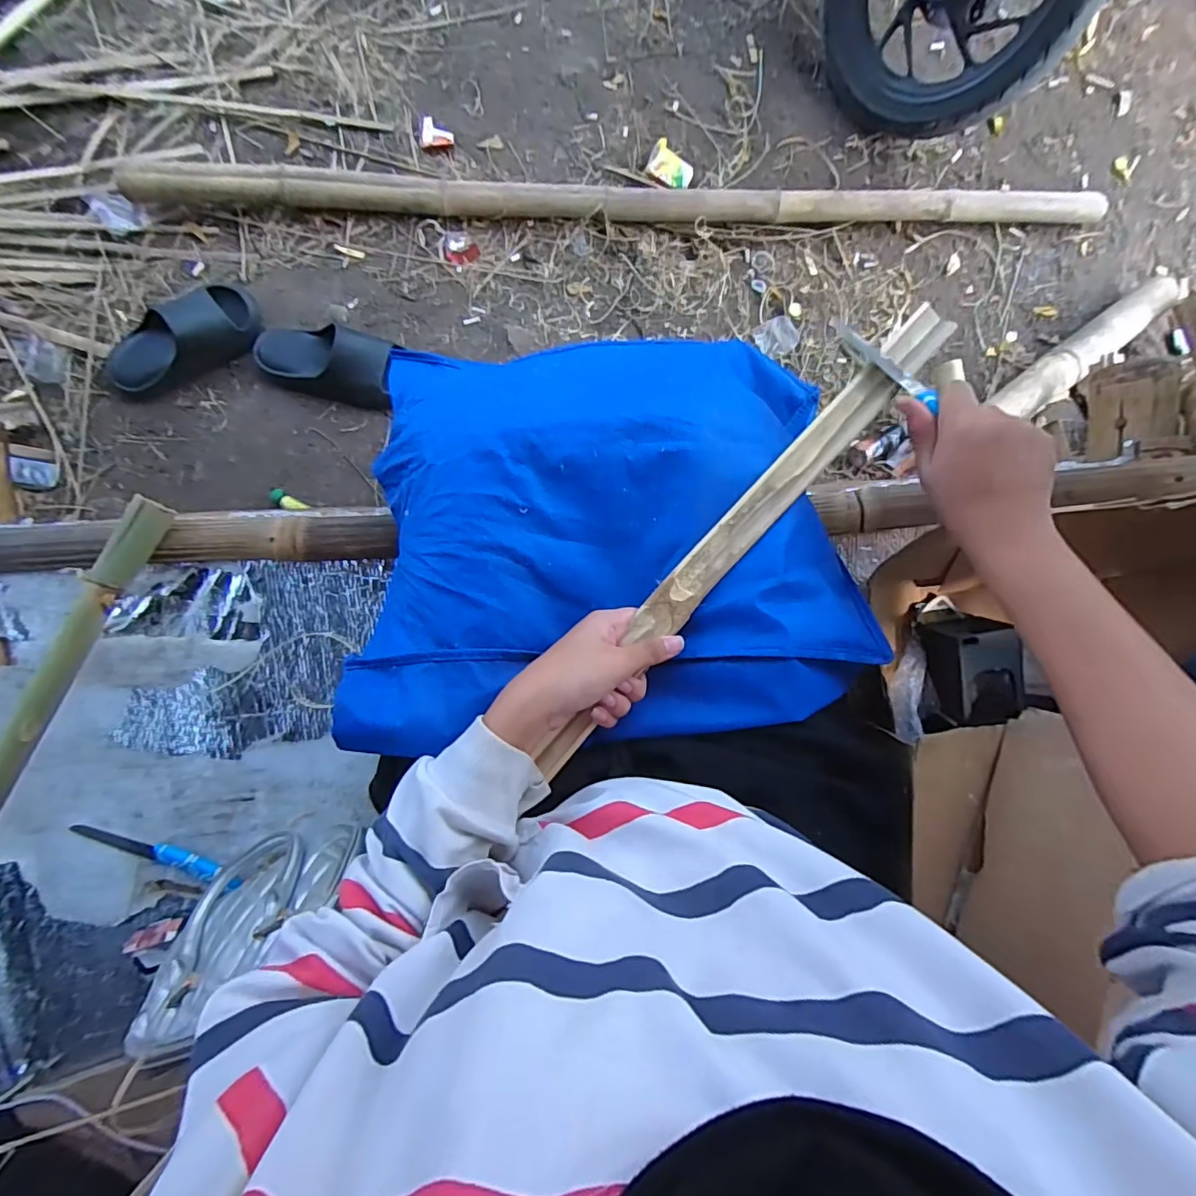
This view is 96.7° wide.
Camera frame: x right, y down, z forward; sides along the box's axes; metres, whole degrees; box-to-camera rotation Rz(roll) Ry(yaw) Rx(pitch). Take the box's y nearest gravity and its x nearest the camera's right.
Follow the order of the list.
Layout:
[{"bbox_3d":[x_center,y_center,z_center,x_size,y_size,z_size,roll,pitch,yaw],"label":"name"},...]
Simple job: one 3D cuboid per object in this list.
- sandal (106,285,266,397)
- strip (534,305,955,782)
[{"bbox_3d":[-0.757,-0.467,0.960,0.292,0.078,0.119,-32,93,-2],"label":"sandal"},{"bbox_3d":[0.105,-0.048,0.398,0.034,0.012,0.439,42,89,0],"label":"strip"}]

